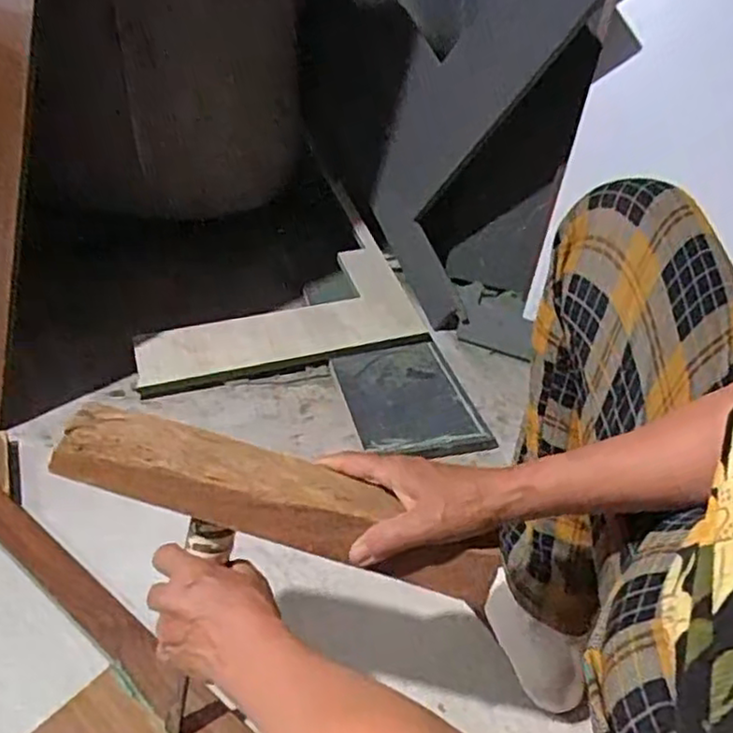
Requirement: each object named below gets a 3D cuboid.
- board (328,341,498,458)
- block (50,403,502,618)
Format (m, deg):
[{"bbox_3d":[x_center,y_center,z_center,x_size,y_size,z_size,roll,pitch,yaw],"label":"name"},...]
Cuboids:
[{"bbox_3d":[0.063,0.043,0.998,0.182,0.016,0.236,-5,38,-17],"label":"board"},{"bbox_3d":[-0.059,0.091,0.474,0.304,0.038,0.060,18,34,0],"label":"block"}]

